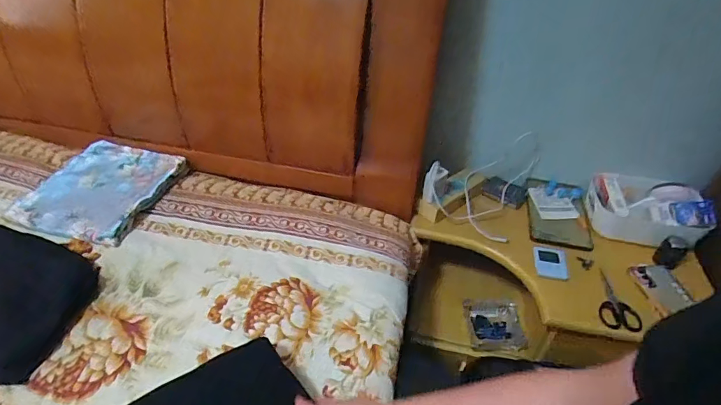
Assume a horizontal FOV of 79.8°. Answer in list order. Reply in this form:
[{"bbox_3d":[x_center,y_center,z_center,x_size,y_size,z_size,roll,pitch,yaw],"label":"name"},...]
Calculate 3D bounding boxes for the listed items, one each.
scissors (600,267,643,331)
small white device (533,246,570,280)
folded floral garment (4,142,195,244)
[{"bbox_3d":[0.435,0.163,0.727,0.063,0.005,0.126,19,43,13],"label":"scissors"},{"bbox_3d":[0.347,0.107,0.785,0.058,0.006,0.074,10,41,3],"label":"small white device"},{"bbox_3d":[-0.482,-0.028,0.811,0.217,0.030,0.236,13,42,6],"label":"folded floral garment"}]

